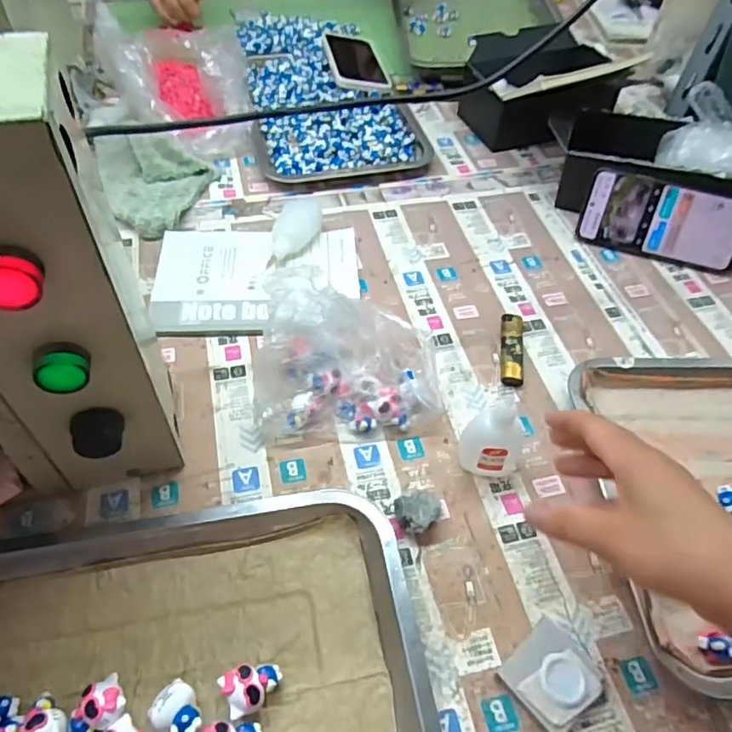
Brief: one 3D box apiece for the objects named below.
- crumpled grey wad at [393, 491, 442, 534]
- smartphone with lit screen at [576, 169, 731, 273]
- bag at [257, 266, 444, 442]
[{"bbox_3d":[0.039,0.106,0.420,0.036,0.023,0.029,-31,60,-24],"label":"crumpled grey wad"},{"bbox_3d":[0.316,-0.155,0.612,0.163,0.079,0.008,16,21,10],"label":"smartphone with lit screen"},{"bbox_3d":[-0.016,-0.010,0.461,0.146,0.092,0.104,-2,53,-5],"label":"bag"}]

